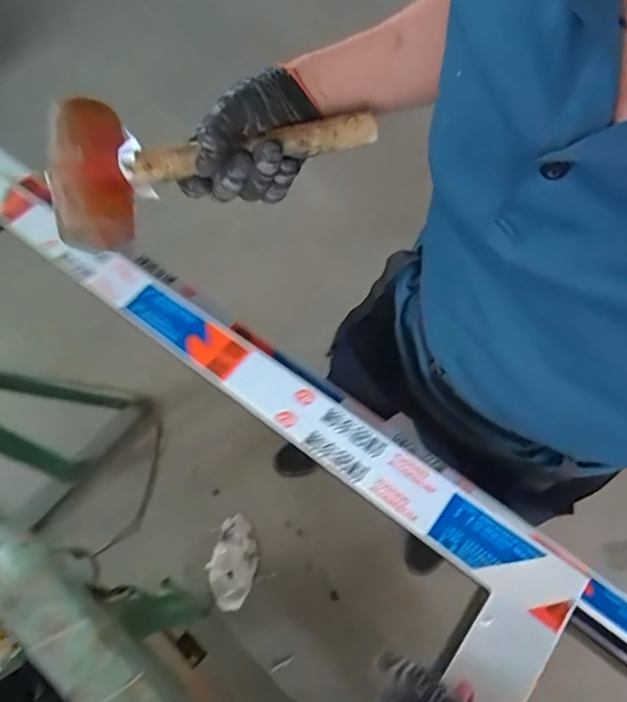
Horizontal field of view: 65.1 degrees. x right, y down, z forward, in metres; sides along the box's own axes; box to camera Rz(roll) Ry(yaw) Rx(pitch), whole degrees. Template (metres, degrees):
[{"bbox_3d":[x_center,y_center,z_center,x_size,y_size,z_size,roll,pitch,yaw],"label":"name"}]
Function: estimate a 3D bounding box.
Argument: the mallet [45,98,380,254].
[{"bbox_3d":[-0.084,-0.167,0.414,0.278,0.072,0.091,-15,66,-5],"label":"mallet"}]

